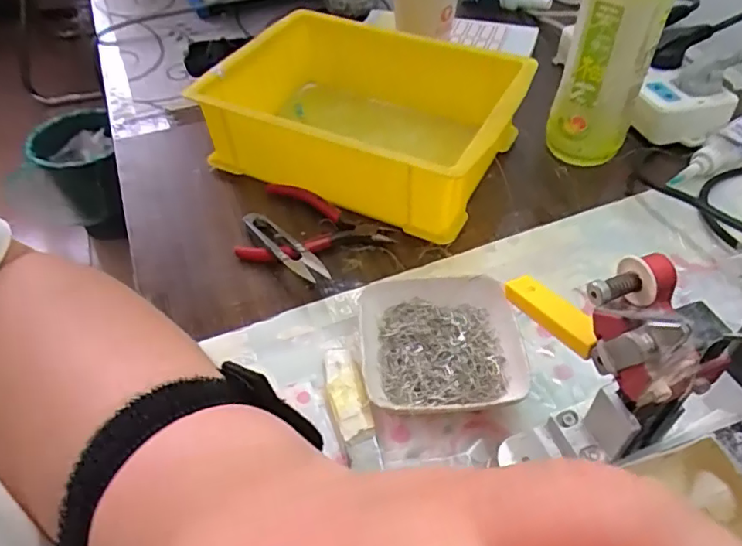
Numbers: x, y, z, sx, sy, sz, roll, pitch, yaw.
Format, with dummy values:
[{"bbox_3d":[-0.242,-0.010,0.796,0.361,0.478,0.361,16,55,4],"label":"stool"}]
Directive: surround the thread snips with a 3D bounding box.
[{"bbox_3d":[-0.066,-0.019,0.420,0.020,0.020,0.100,-31,54,-24],"label":"thread snips"}]

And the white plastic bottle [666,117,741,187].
[{"bbox_3d":[0.297,-0.100,0.480,0.112,0.022,0.032,-32,55,-25],"label":"white plastic bottle"}]

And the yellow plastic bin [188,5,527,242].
[{"bbox_3d":[-0.003,-0.139,0.491,0.244,0.079,0.190,21,52,19],"label":"yellow plastic bin"}]

